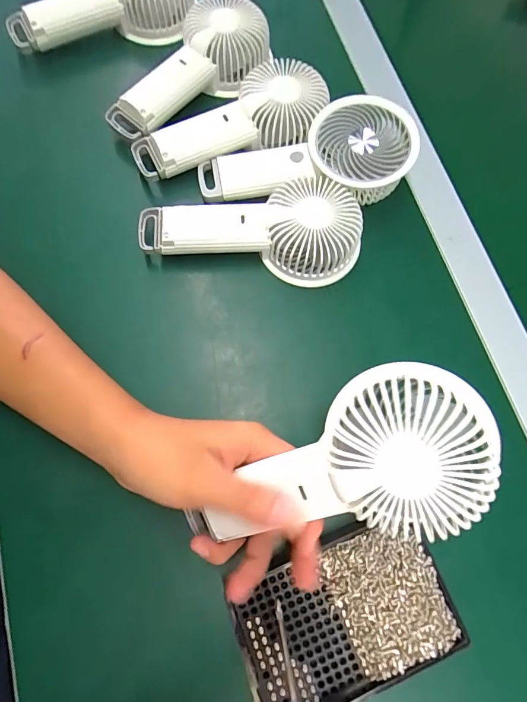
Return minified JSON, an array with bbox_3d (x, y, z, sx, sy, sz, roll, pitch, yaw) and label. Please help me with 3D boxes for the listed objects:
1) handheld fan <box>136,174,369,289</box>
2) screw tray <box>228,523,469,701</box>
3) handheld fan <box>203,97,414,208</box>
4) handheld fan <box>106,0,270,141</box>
[{"bbox_3d":[-0.009,-0.107,0.325,0.183,0.041,0.081,7,74,0],"label":"handheld fan"},{"bbox_3d":[0.053,0.176,0.252,0.135,0.014,0.088,-25,77,-9],"label":"screw tray"},{"bbox_3d":[0.038,-0.165,0.335,0.186,0.035,0.080,-9,75,-4],"label":"handheld fan"},{"bbox_3d":[-0.071,-0.261,0.361,0.079,0.042,0.178,41,77,9],"label":"handheld fan"}]

